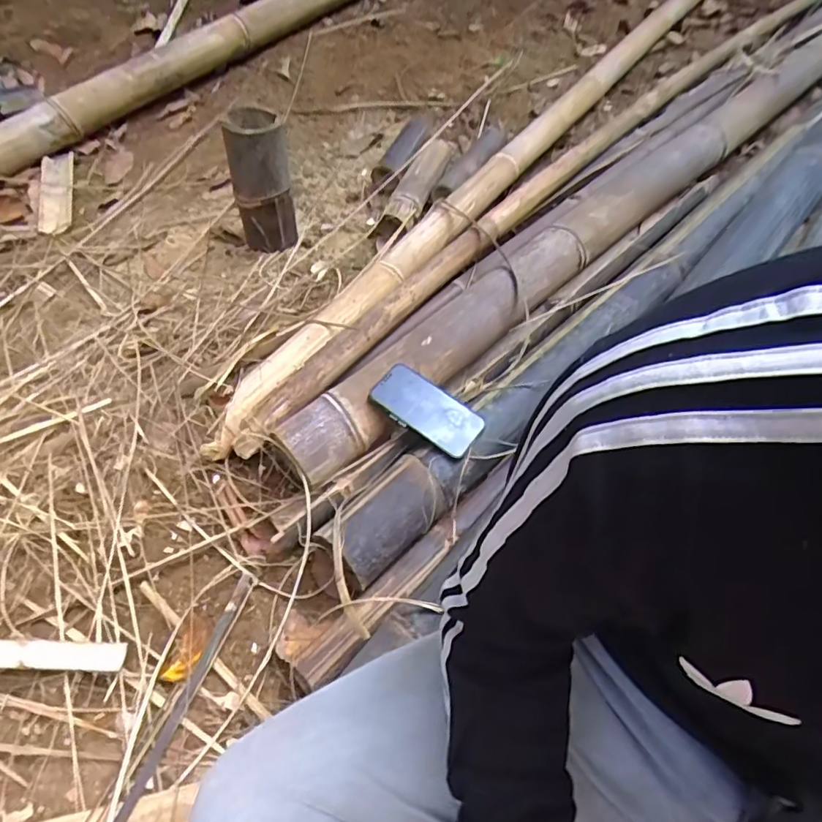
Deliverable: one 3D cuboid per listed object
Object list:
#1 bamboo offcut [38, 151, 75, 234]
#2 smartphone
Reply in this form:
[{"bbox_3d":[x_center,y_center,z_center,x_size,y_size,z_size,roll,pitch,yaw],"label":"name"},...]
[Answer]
[{"bbox_3d":[-0.729,-0.451,1.132,0.062,0.014,0.251,-14,58,-10],"label":"bamboo offcut"},{"bbox_3d":[0.022,-0.004,0.711,0.143,0.012,0.075,34,62,6],"label":"smartphone"}]

